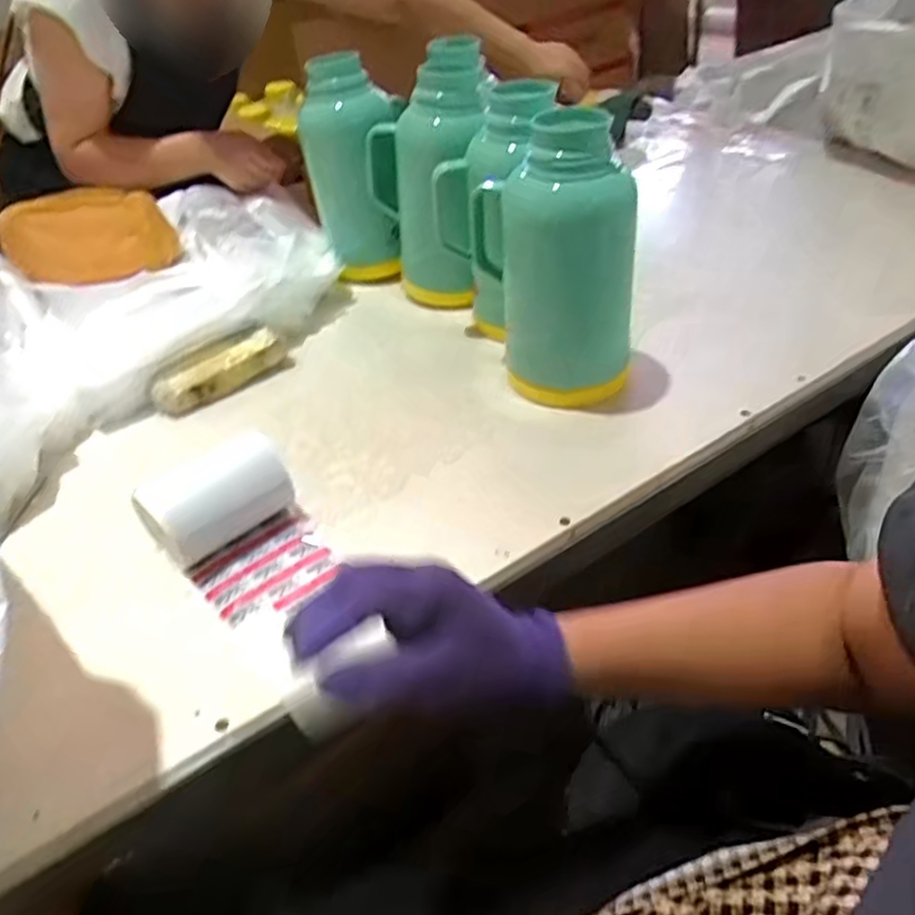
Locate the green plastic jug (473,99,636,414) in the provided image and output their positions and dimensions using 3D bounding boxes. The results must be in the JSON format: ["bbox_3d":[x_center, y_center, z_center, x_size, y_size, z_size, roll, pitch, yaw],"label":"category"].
[{"bbox_3d":[0.093,-0.190,0.705,0.156,0.266,0.109,3,41,10],"label":"green plastic jug"}]

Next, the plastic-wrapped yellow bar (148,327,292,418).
[{"bbox_3d":[-0.266,-0.098,0.813,0.157,0.035,0.071,-26,44,-22],"label":"plastic-wrapped yellow bar"}]

